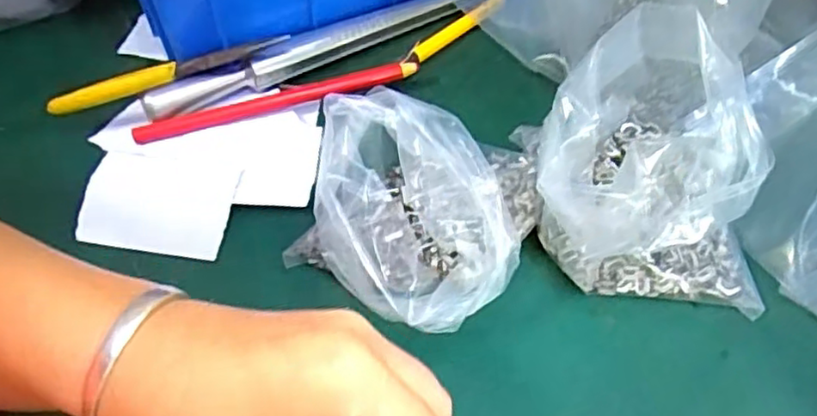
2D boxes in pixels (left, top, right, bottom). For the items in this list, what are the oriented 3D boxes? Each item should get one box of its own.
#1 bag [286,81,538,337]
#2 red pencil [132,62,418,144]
[{"bbox_3d":[0.003,0.001,0.306,0.102,0.057,0.107,21,57,14],"label":"bag"},{"bbox_3d":[-0.071,-0.059,0.369,0.154,0.014,0.008,-15,56,-11],"label":"red pencil"}]

